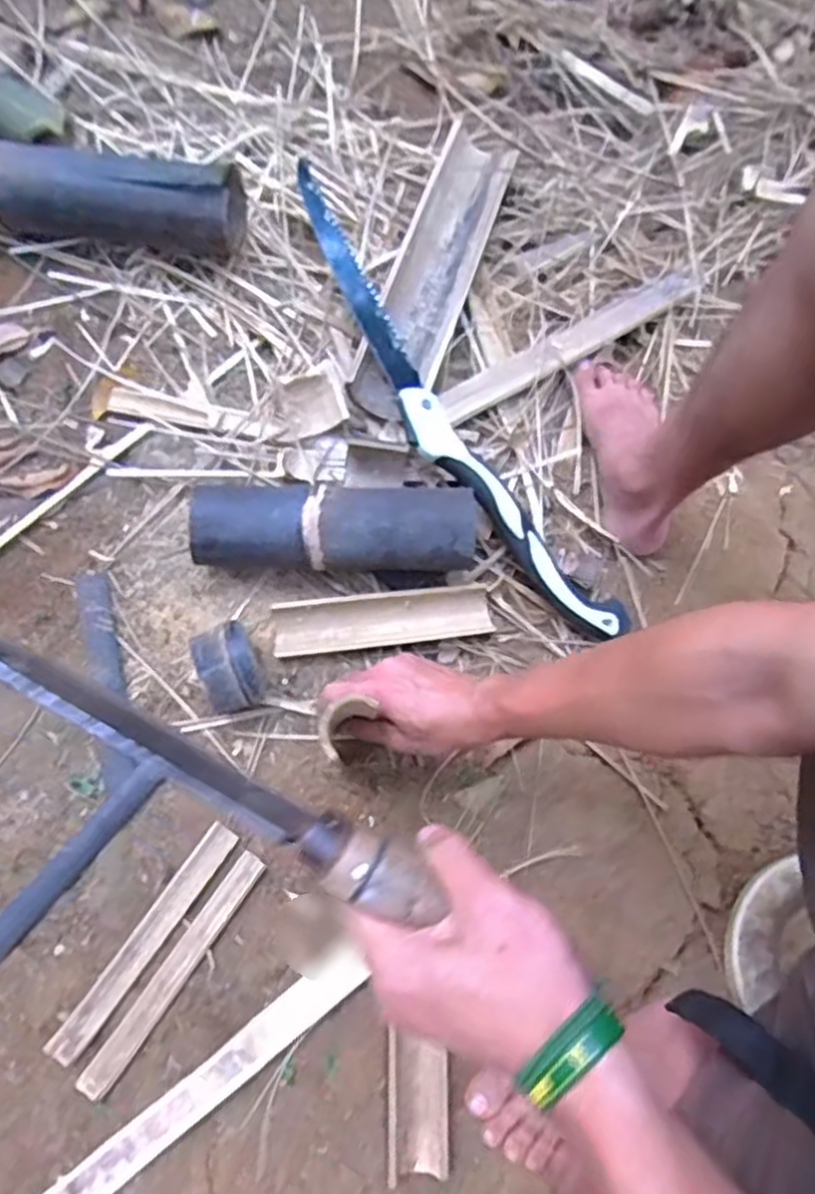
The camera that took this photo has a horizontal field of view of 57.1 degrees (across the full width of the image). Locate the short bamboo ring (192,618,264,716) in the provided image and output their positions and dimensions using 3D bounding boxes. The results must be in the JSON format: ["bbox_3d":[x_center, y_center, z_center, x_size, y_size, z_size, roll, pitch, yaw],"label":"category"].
[{"bbox_3d":[-0.162,0.068,0.691,0.049,0.081,0.078,-21,75,-5],"label":"short bamboo ring"}]

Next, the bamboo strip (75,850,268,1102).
[{"bbox_3d":[-0.202,0.327,0.658,0.026,0.010,0.221,36,68,1],"label":"bamboo strip"}]

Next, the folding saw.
[{"bbox_3d":[0.031,-0.207,0.791,0.100,0.033,0.602,-27,81,-42],"label":"folding saw"}]

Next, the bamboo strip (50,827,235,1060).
[{"bbox_3d":[-0.228,0.301,0.662,0.028,0.006,0.218,38,69,-3],"label":"bamboo strip"}]

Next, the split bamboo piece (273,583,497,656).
[{"bbox_3d":[-0.023,0.022,0.755,0.214,0.024,0.056,-6,72,-4],"label":"split bamboo piece"}]

